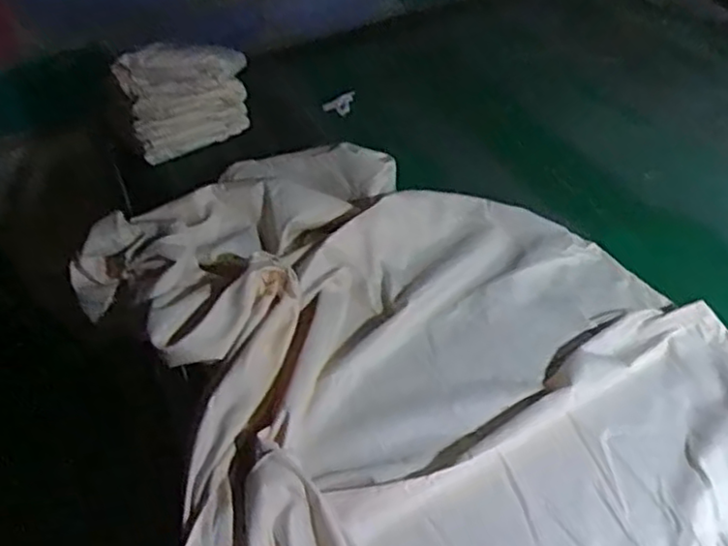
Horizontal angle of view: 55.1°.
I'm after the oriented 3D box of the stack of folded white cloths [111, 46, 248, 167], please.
[{"bbox_3d":[-0.285,-0.291,1.159,0.180,0.203,0.078,-33,48,-28],"label":"stack of folded white cloths"}]

